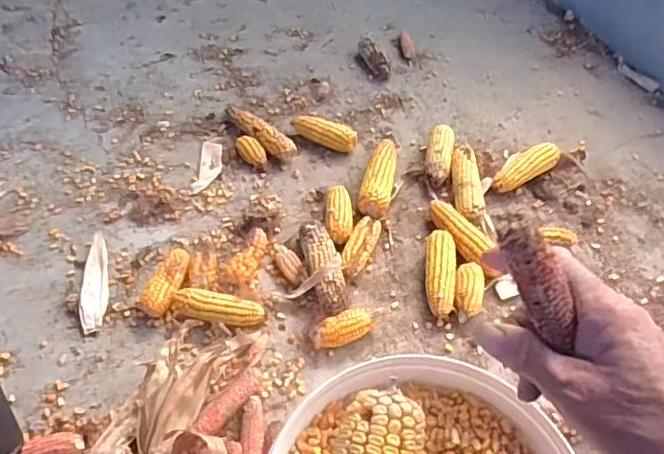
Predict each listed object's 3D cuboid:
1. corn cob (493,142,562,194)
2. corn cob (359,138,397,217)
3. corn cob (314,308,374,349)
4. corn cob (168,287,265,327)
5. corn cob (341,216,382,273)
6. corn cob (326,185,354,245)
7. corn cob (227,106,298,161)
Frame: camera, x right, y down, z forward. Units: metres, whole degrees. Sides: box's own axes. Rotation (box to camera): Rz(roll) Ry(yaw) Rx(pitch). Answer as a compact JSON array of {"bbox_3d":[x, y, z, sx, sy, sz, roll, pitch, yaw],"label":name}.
[{"bbox_3d":[0.345,-0.107,1.038,0.149,0.041,0.060,-30,54,-23],"label":"corn cob"},{"bbox_3d":[0.084,-0.086,1.020,0.052,0.053,0.184,8,49,8],"label":"corn cob"},{"bbox_3d":[0.015,0.147,0.811,0.080,0.042,0.037,-18,50,-15],"label":"corn cob"},{"bbox_3d":[-0.163,0.121,0.832,0.136,0.044,0.039,10,49,9],"label":"corn cob"},{"bbox_3d":[0.045,0.033,0.919,0.039,0.040,0.125,16,50,14],"label":"corn cob"},{"bbox_3d":[0.012,-0.019,0.962,0.044,0.046,0.128,-1,48,0],"label":"corn cob"},{"bbox_3d":[-0.139,-0.180,1.103,0.045,0.043,0.194,-33,56,-26],"label":"corn cob"}]

